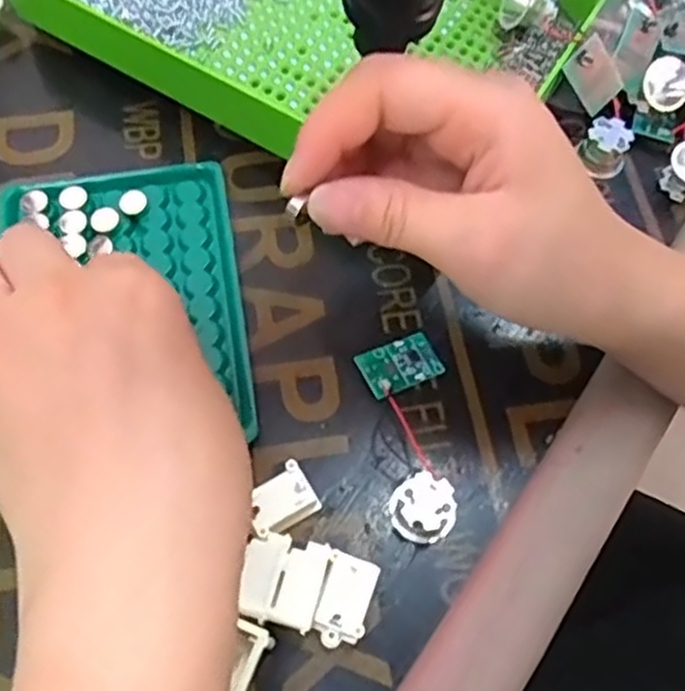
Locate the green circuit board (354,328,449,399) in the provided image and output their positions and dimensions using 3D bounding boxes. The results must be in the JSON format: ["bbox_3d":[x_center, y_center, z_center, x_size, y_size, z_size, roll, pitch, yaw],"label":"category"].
[{"bbox_3d":[0.023,0.008,0.295,0.032,0.008,0.020,-25,69,-13],"label":"green circuit board"}]

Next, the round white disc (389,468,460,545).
[{"bbox_3d":[0.029,0.058,0.266,0.023,0.017,0.023,1,65,-2],"label":"round white disc"}]

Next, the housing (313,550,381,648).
[{"bbox_3d":[0.001,0.086,0.254,0.017,0.014,0.030,17,66,6],"label":"housing"}]

